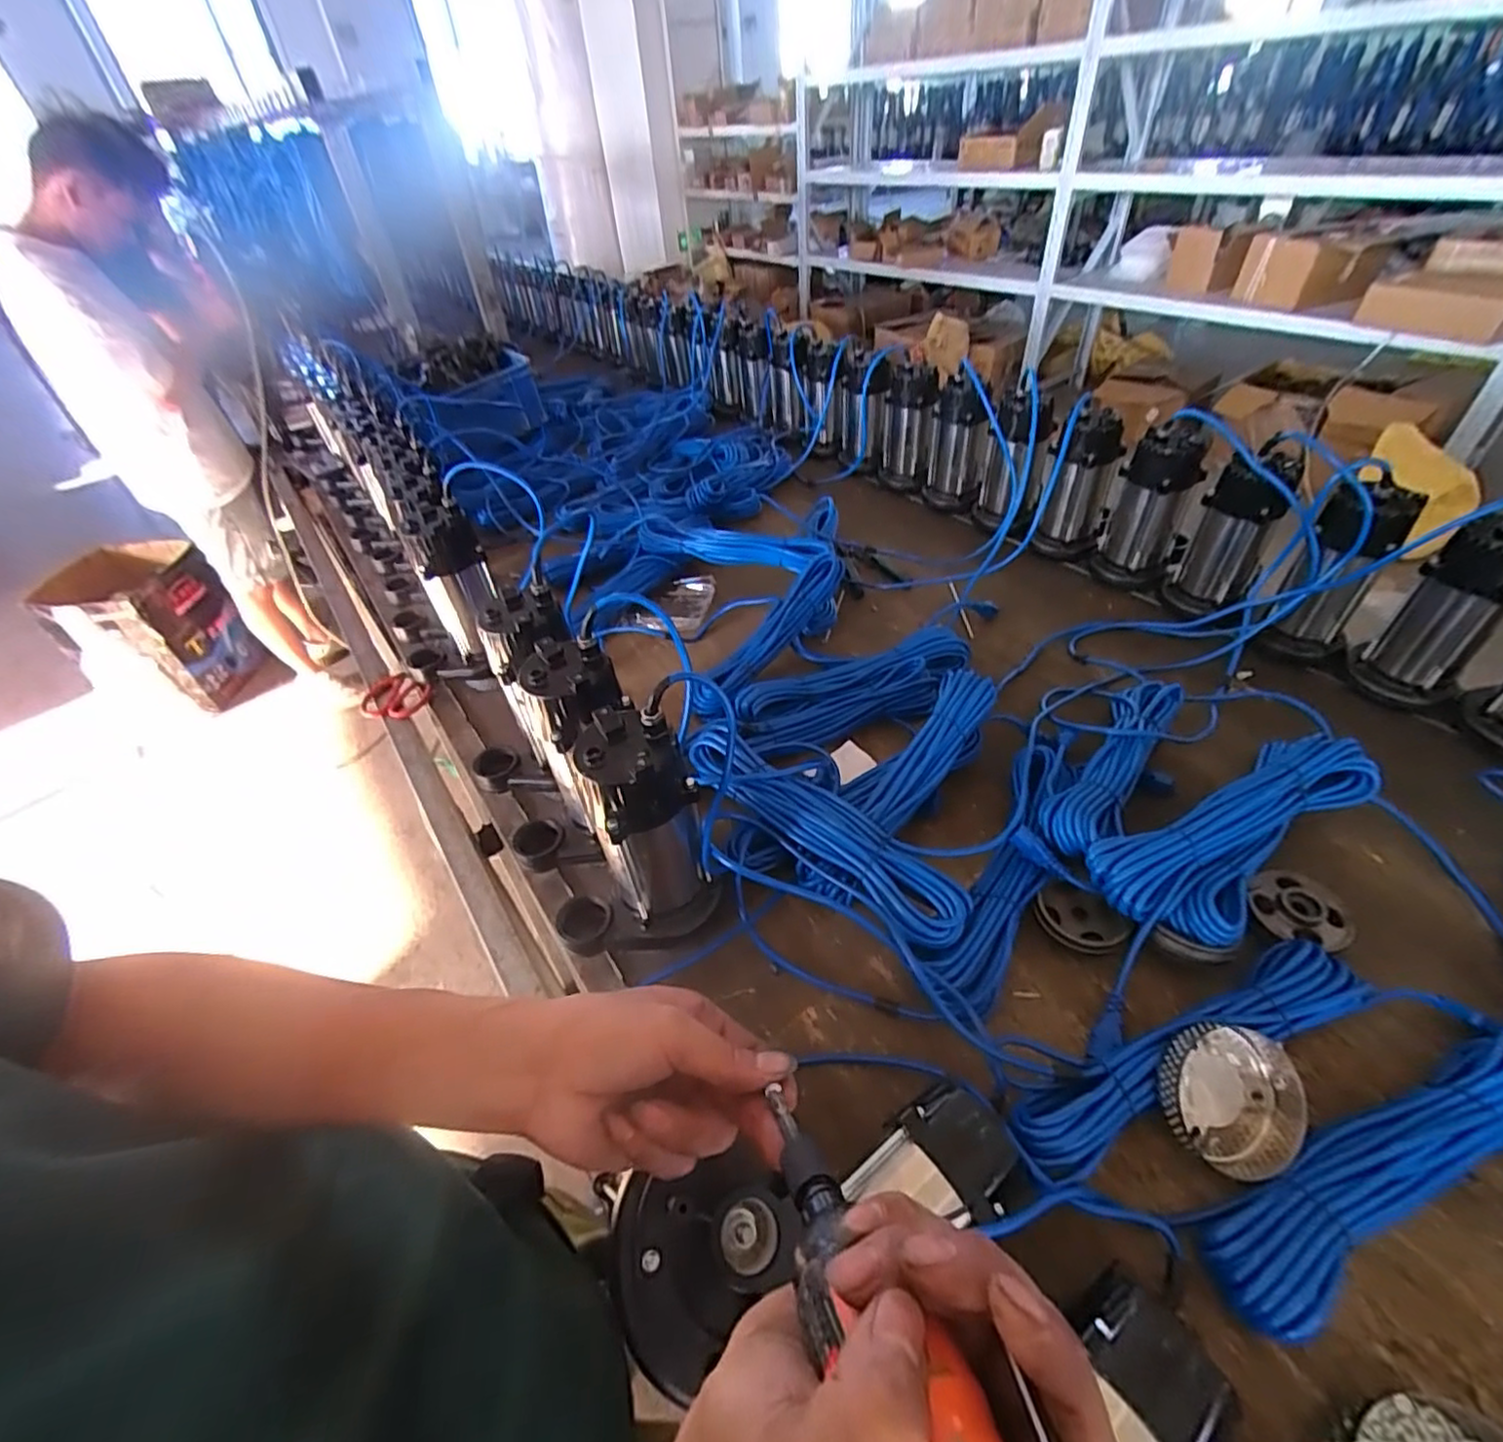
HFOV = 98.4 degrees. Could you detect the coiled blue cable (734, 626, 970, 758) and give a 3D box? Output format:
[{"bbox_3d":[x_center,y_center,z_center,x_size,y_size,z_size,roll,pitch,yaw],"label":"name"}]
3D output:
[{"bbox_3d":[0.148,-0.041,0.912,0.358,0.047,0.130,-20,45,-14],"label":"coiled blue cable"}]

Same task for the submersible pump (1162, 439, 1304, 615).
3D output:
[{"bbox_3d":[0.712,-0.278,0.970,0.091,0.242,0.099,12,46,18],"label":"submersible pump"}]

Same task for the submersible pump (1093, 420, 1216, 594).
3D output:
[{"bbox_3d":[0.649,-0.354,1.056,0.115,0.250,0.100,20,49,25],"label":"submersible pump"}]

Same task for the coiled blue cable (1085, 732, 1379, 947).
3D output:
[{"bbox_3d":[0.500,0.110,0.655,0.346,0.051,0.127,-23,46,-18],"label":"coiled blue cable"}]

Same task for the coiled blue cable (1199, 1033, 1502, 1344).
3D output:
[{"bbox_3d":[0.478,0.338,0.486,0.339,0.053,0.073,-18,45,-13],"label":"coiled blue cable"}]

